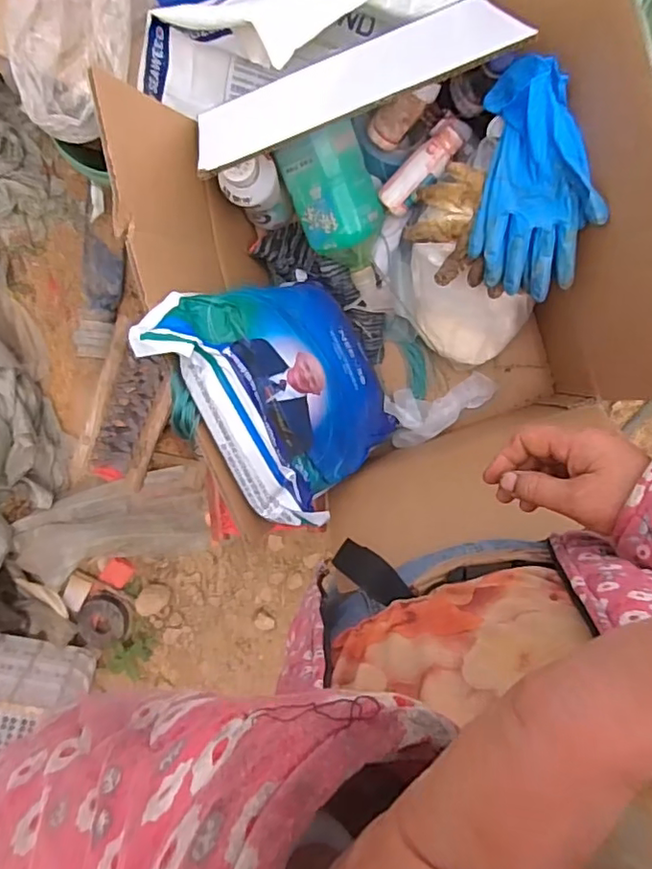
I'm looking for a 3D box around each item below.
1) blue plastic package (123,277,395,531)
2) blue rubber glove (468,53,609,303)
[{"bbox_3d":[-0.029,-0.056,0.658,0.062,0.344,0.236,-20,96,32],"label":"blue plastic package"},{"bbox_3d":[0.206,-0.250,0.579,0.113,0.052,0.211,-4,107,5],"label":"blue rubber glove"}]

